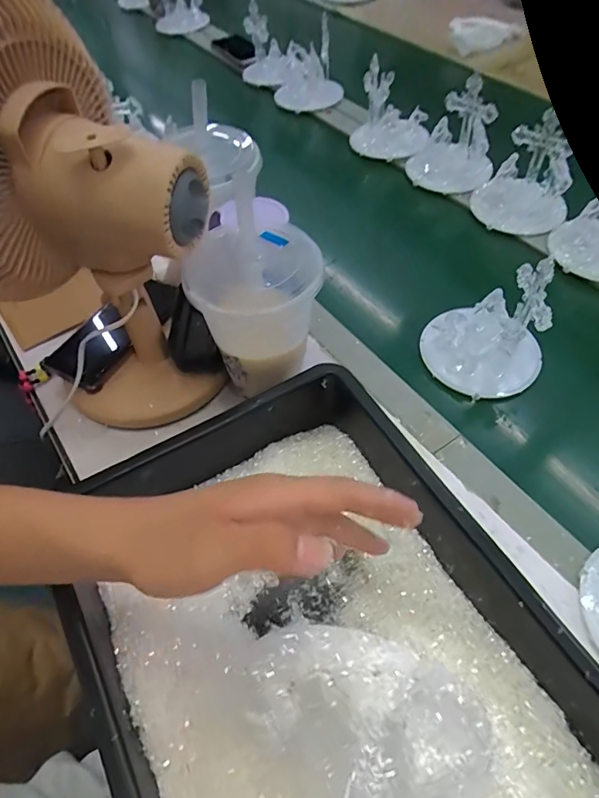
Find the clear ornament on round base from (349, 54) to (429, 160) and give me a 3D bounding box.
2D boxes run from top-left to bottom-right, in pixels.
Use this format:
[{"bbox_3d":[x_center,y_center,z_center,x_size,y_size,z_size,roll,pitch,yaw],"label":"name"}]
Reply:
[{"bbox_3d":[0.150,-0.466,0.784,0.127,0.105,0.095,9,55,8],"label":"clear ornament on round base"}]

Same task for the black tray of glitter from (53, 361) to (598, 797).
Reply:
[{"bbox_3d":[0.031,0.186,0.330,0.274,0.091,0.403,-26,58,-15],"label":"black tray of glitter"}]

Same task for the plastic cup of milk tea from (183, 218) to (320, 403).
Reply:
[{"bbox_3d":[-0.036,-0.073,0.445,0.113,0.135,0.108,-12,55,-6],"label":"plastic cup of milk tea"}]

